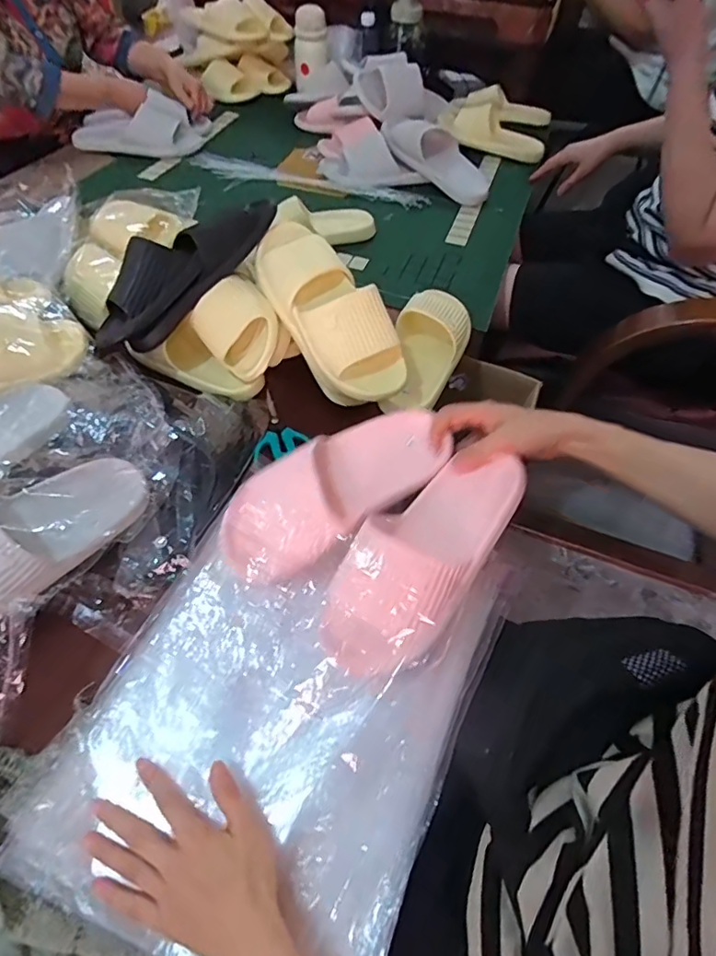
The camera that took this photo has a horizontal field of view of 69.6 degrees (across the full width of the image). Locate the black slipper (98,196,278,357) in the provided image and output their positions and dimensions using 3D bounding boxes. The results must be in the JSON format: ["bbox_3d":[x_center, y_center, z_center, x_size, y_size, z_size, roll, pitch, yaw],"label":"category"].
[{"bbox_3d":[-0.231,-0.280,0.684,0.070,0.102,0.293,39,76,22],"label":"black slipper"}]

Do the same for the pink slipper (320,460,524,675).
[{"bbox_3d":[0.064,0.073,0.481,0.108,0.062,0.239,38,77,22],"label":"pink slipper"}]

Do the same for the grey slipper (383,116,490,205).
[{"bbox_3d":[0.166,-0.680,1.077,0.286,0.057,0.108,44,64,9],"label":"grey slipper"}]

